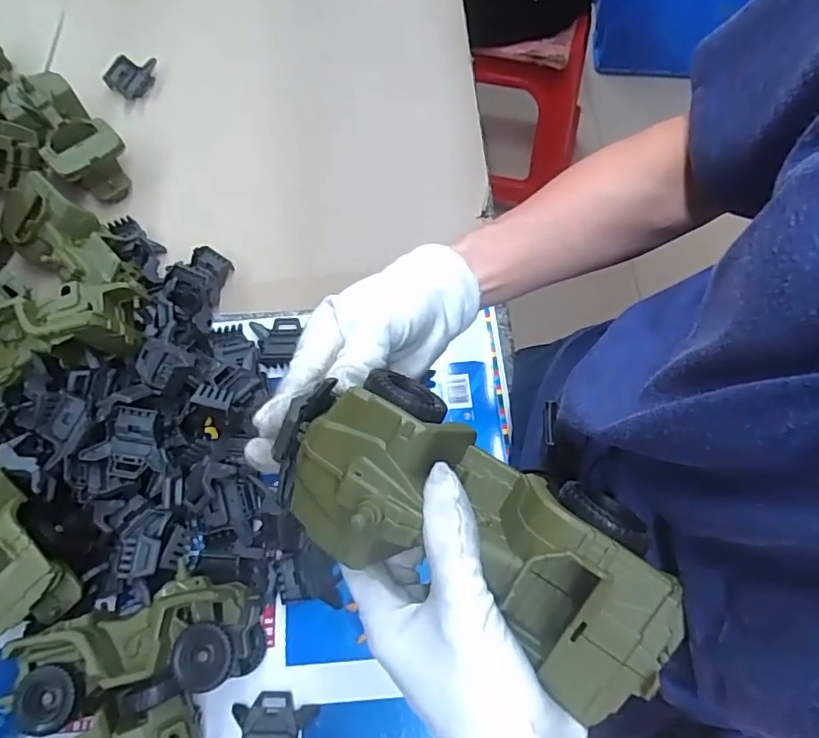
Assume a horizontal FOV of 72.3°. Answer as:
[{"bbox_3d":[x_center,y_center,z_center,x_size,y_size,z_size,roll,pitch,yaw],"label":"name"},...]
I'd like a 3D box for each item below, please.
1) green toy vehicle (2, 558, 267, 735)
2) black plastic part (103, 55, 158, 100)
[{"bbox_3d":[-0.202,0.212,0.435,0.167,0.082,0.080,-13,68,-4],"label":"green toy vehicle"},{"bbox_3d":[-0.352,-0.374,0.709,0.053,0.016,0.058,31,90,-1],"label":"black plastic part"}]

